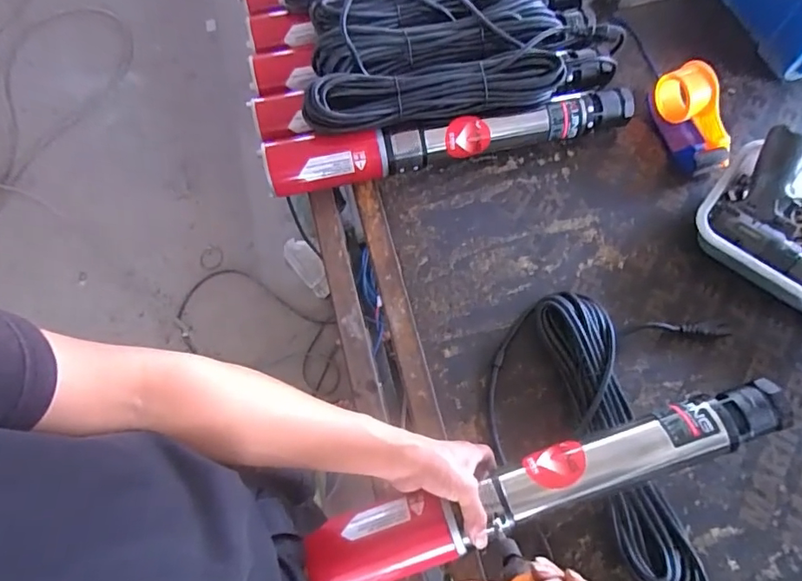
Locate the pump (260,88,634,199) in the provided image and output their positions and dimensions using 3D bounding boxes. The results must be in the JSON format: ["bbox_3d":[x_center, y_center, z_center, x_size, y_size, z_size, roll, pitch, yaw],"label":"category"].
[{"bbox_3d":[0.073,-0.210,0.718,0.523,0.076,0.063,-11,70,-3],"label":"pump"}]

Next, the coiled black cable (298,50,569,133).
[{"bbox_3d":[0.045,-0.267,0.674,0.337,0.054,0.069,-13,70,-4],"label":"coiled black cable"}]

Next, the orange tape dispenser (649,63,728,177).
[{"bbox_3d":[0.415,-0.242,0.717,0.067,0.079,0.144,-17,70,-5],"label":"orange tape dispenser"}]

